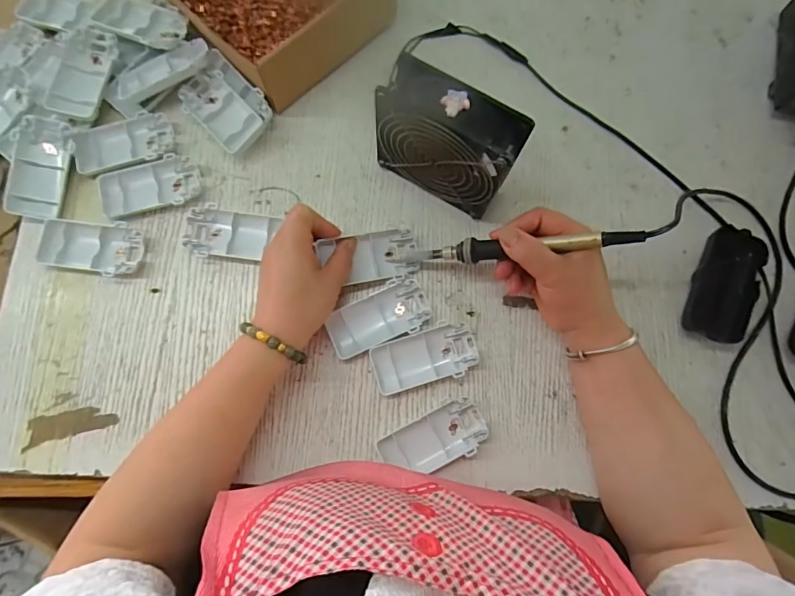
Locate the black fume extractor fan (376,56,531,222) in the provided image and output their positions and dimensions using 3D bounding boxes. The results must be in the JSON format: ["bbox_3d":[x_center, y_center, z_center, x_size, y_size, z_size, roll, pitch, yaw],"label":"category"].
[{"bbox_3d":[0.042,-0.133,0.394,0.118,0.124,0.043,31,80,5],"label":"black fume extractor fan"}]

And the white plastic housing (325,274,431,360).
[{"bbox_3d":[-0.017,0.019,0.419,0.094,0.014,0.049,-29,81,-6],"label":"white plastic housing"}]

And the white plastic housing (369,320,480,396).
[{"bbox_3d":[0.025,0.054,0.414,0.094,0.015,0.047,-13,80,-3],"label":"white plastic housing"}]

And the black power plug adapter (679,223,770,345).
[{"bbox_3d":[0.304,-0.010,0.423,0.055,0.027,0.104,23,80,3],"label":"black power plug adapter"}]

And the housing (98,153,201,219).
[{"bbox_3d":[-0.240,-0.108,0.438,0.092,0.012,0.048,-15,80,-4],"label":"housing"}]

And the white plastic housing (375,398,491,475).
[{"bbox_3d":[0.034,0.126,0.402,0.092,0.014,0.048,-30,81,-6],"label":"white plastic housing"}]

